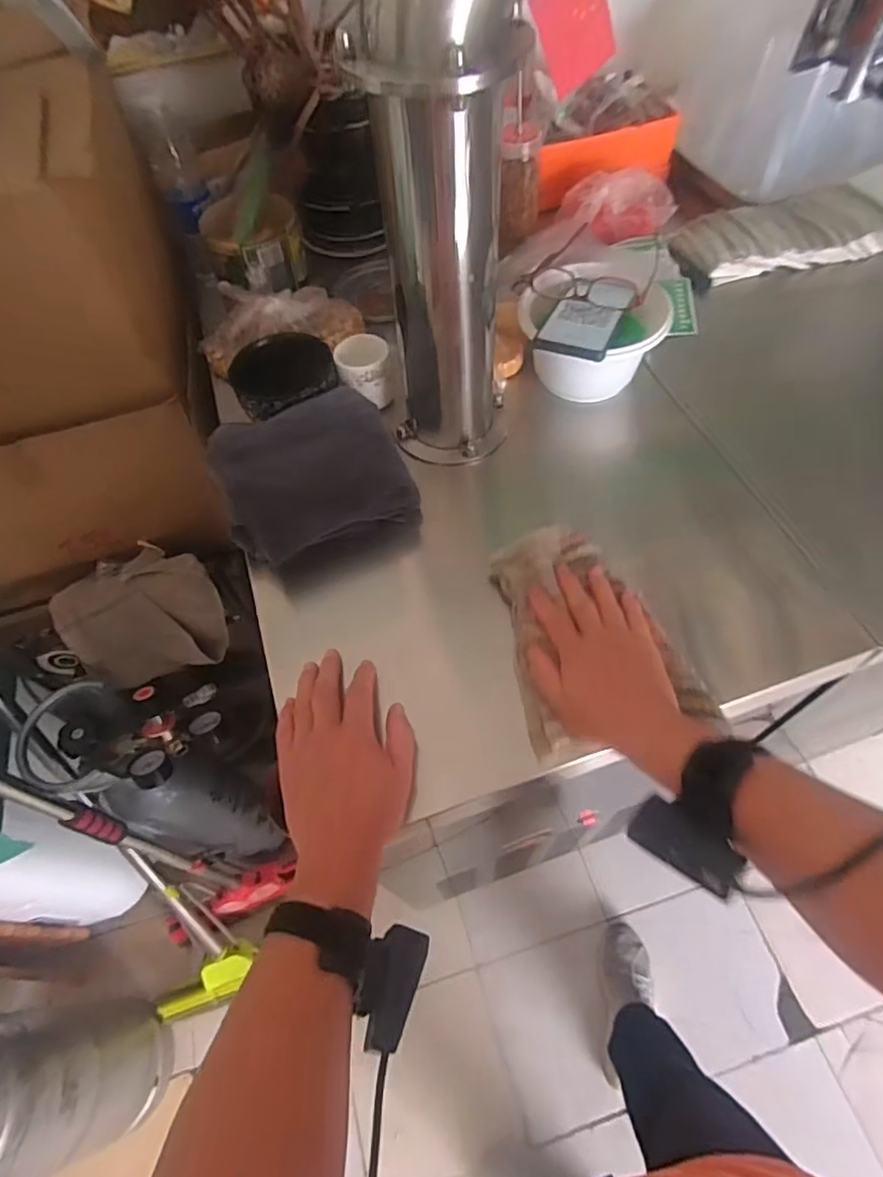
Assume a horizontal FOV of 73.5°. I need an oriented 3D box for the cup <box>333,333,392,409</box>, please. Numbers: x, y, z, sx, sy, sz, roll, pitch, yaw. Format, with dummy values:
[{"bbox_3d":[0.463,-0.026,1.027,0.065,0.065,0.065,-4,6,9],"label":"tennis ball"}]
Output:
[{"bbox_3d":[-0.090,-0.253,0.708,0.057,0.080,0.061,-2,60,3],"label":"cup"}]

